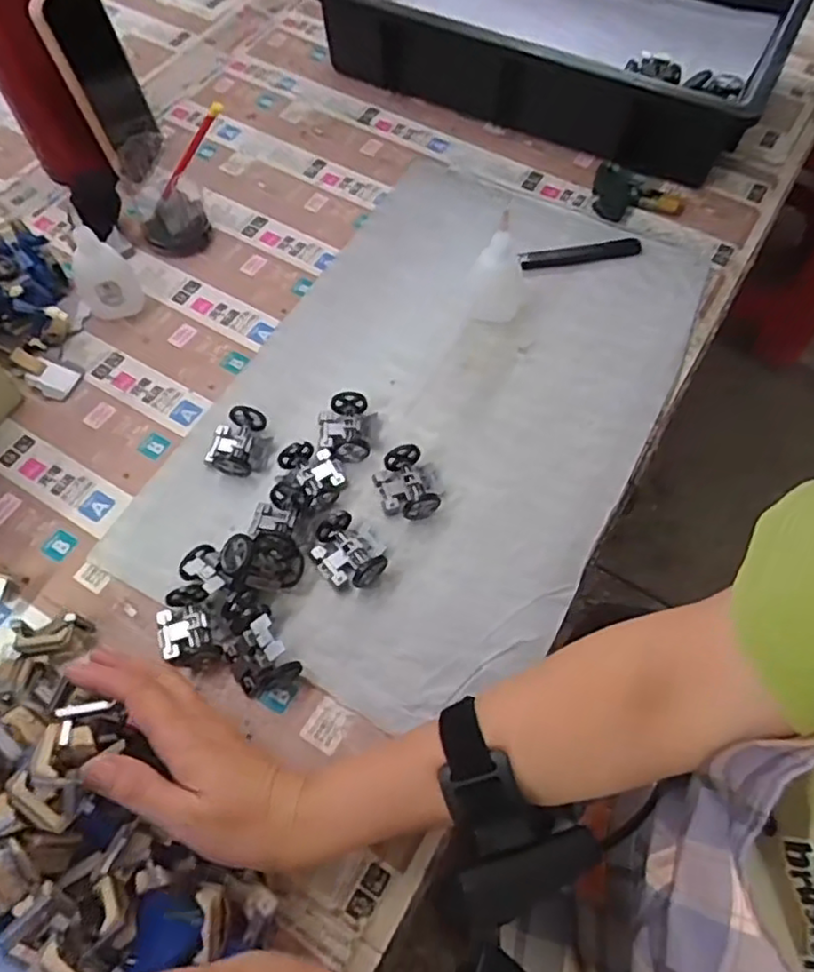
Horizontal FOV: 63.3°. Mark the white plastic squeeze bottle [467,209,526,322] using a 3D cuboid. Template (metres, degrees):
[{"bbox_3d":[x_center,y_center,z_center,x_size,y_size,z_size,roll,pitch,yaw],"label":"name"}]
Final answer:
[{"bbox_3d":[0.077,-0.180,0.534,0.046,0.103,0.037,9,62,3],"label":"white plastic squeeze bottle"}]

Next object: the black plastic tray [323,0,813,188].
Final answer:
[{"bbox_3d":[0.145,-0.505,0.709,0.484,0.127,0.317,26,64,12],"label":"black plastic tray"}]

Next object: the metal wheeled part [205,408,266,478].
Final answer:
[{"bbox_3d":[-0.128,-0.034,0.490,0.033,0.023,0.048,10,62,4],"label":"metal wheeled part"}]

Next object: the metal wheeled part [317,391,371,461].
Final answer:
[{"bbox_3d":[-0.048,-0.044,0.498,0.037,0.022,0.052,-2,62,-3],"label":"metal wheeled part"}]

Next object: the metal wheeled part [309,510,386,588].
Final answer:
[{"bbox_3d":[-0.043,0.046,0.447,0.037,0.019,0.051,-35,68,-18],"label":"metal wheeled part"}]

